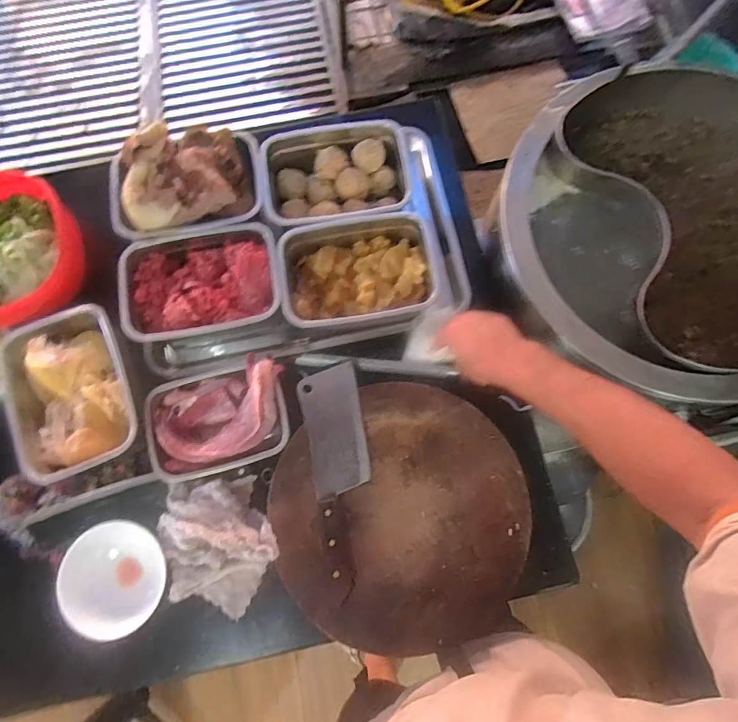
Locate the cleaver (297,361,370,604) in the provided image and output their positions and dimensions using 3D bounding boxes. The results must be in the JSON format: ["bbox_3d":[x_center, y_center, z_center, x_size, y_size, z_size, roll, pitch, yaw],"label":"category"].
[{"bbox_3d":[-0.034,0.149,0.609,0.082,0.016,0.289,-12,77,-2],"label":"cleaver"}]

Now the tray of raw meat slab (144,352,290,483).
[{"bbox_3d":[-0.208,0.079,0.629,0.191,0.071,0.135,-16,77,-3],"label":"tray of raw meat slab"}]

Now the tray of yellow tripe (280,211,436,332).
[{"bbox_3d":[-0.017,-0.130,0.670,0.218,0.074,0.158,-13,77,-2],"label":"tray of yellow tripe"}]

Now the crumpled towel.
[{"bbox_3d":[-0.196,0.249,0.608,0.142,0.060,0.184,-15,77,-3],"label":"crumpled towel"}]

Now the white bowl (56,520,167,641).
[{"bbox_3d":[-0.332,0.284,0.600,0.119,0.058,0.137,-33,79,-7],"label":"white bowl"}]

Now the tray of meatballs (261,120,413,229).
[{"bbox_3d":[-0.051,-0.282,0.697,0.216,0.067,0.156,-9,77,-2],"label":"tray of meatballs"}]

